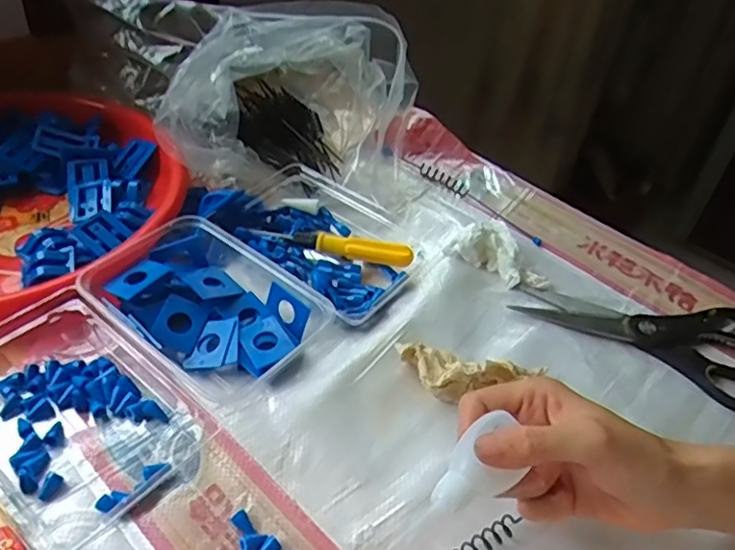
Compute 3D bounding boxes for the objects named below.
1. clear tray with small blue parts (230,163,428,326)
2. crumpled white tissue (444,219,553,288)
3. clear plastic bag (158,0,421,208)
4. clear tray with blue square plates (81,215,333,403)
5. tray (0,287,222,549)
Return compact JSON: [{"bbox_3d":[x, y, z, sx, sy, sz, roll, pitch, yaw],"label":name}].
[{"bbox_3d":[-0.039,-0.032,0.524,0.170,0.031,0.121,30,48,22],"label":"clear tray with small blue parts"},{"bbox_3d":[0.116,-0.017,0.526,0.053,0.027,0.082,-26,53,-30],"label":"crumpled white tissue"},{"bbox_3d":[-0.066,-0.172,0.594,0.209,0.119,0.179,12,44,6],"label":"clear plastic bag"},{"bbox_3d":[-0.118,0.020,0.456,0.157,0.034,0.117,30,48,22],"label":"clear tray with blue square plates"},{"bbox_3d":[-0.198,0.078,0.393,0.173,0.031,0.121,31,49,24],"label":"tray"}]

